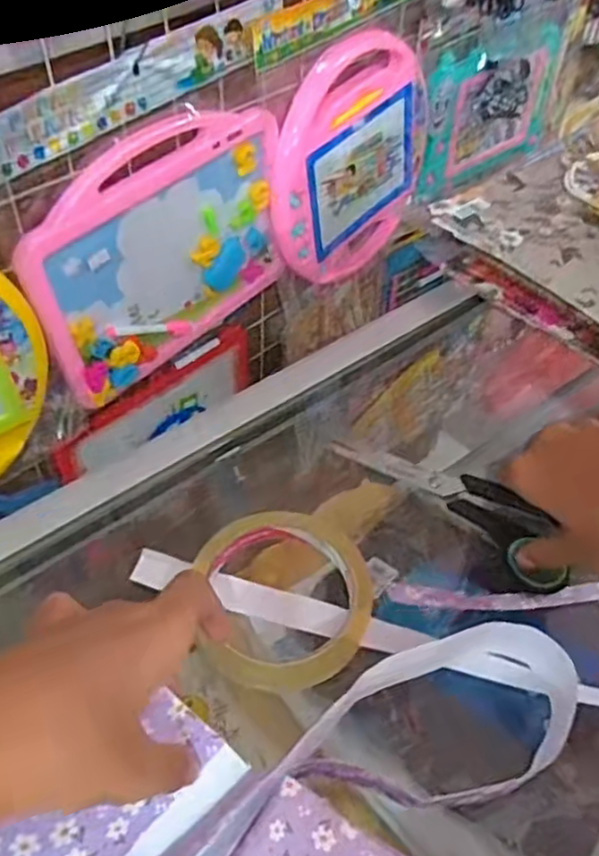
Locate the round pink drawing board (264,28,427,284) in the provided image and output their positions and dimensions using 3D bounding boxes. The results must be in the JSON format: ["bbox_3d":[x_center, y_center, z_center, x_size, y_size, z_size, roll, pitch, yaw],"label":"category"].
[{"bbox_3d":[0.068,-0.312,0.814,0.046,0.250,0.271,35,55,24],"label":"round pink drawing board"}]

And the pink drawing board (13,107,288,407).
[{"bbox_3d":[-0.129,-0.172,0.680,0.029,0.233,0.291,35,56,25],"label":"pink drawing board"}]

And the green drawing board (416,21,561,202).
[{"bbox_3d":[0.277,-0.451,0.973,0.309,0.184,0.035,-32,57,-28],"label":"green drawing board"}]

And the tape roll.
[{"bbox_3d":[-0.006,0.085,0.352,0.086,0.021,0.094,2,49,-2],"label":"tape roll"}]

